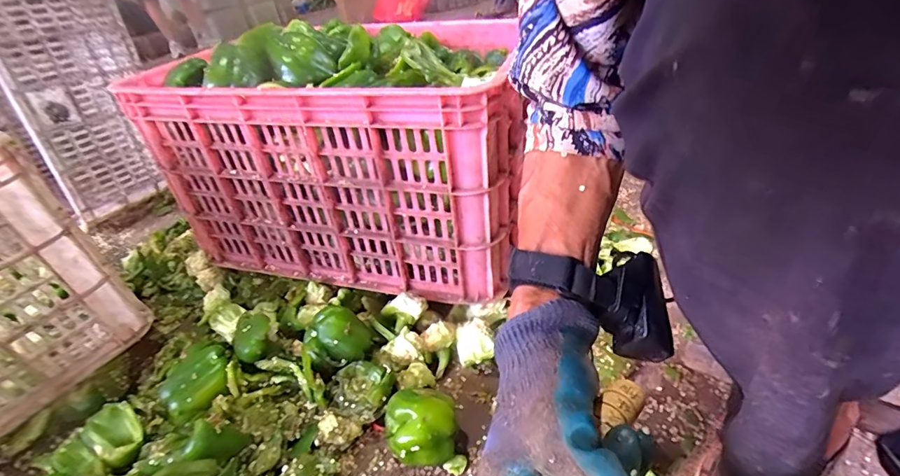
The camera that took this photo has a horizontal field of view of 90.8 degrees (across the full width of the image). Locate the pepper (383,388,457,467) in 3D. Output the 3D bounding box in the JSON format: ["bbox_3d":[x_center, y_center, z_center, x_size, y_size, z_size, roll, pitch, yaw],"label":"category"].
[{"bbox_3d":[-0.027,0.195,0.448,0.072,0.070,0.067,-18,31,-10],"label":"pepper"}]

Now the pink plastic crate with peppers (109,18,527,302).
[{"bbox_3d":[-0.132,-0.134,0.682,0.491,0.311,0.331,0,32,20],"label":"pink plastic crate with peppers"}]

